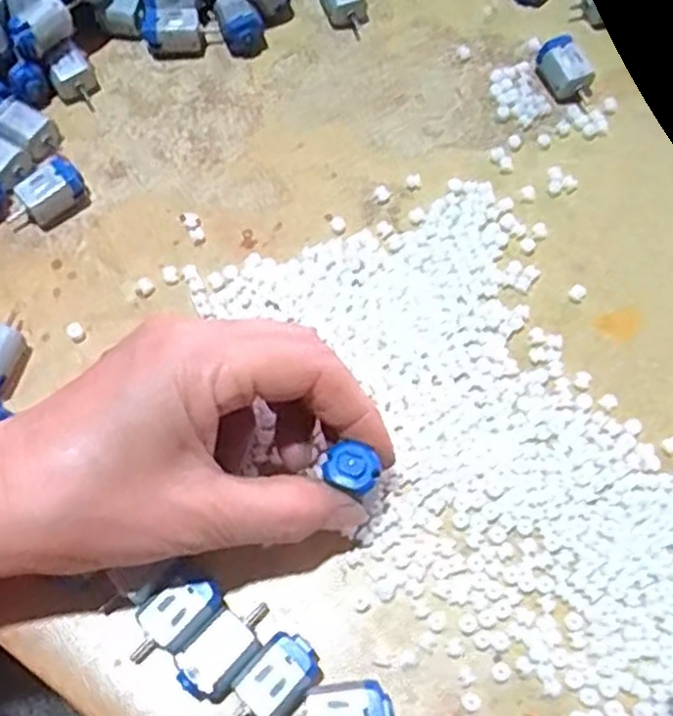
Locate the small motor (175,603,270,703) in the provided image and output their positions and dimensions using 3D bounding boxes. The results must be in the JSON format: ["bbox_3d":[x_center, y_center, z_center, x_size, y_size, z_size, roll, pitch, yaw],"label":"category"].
[{"bbox_3d":[-0.037,0.099,0.261,0.020,0.013,0.035,40,72,16],"label":"small motor"}]

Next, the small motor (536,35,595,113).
[{"bbox_3d":[0.111,-0.136,0.367,0.017,0.017,0.034,-30,69,-13],"label":"small motor"}]

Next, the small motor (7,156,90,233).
[{"bbox_3d":[-0.126,-0.069,0.334,0.035,0.019,0.018,-37,71,-15],"label":"small motor"}]

